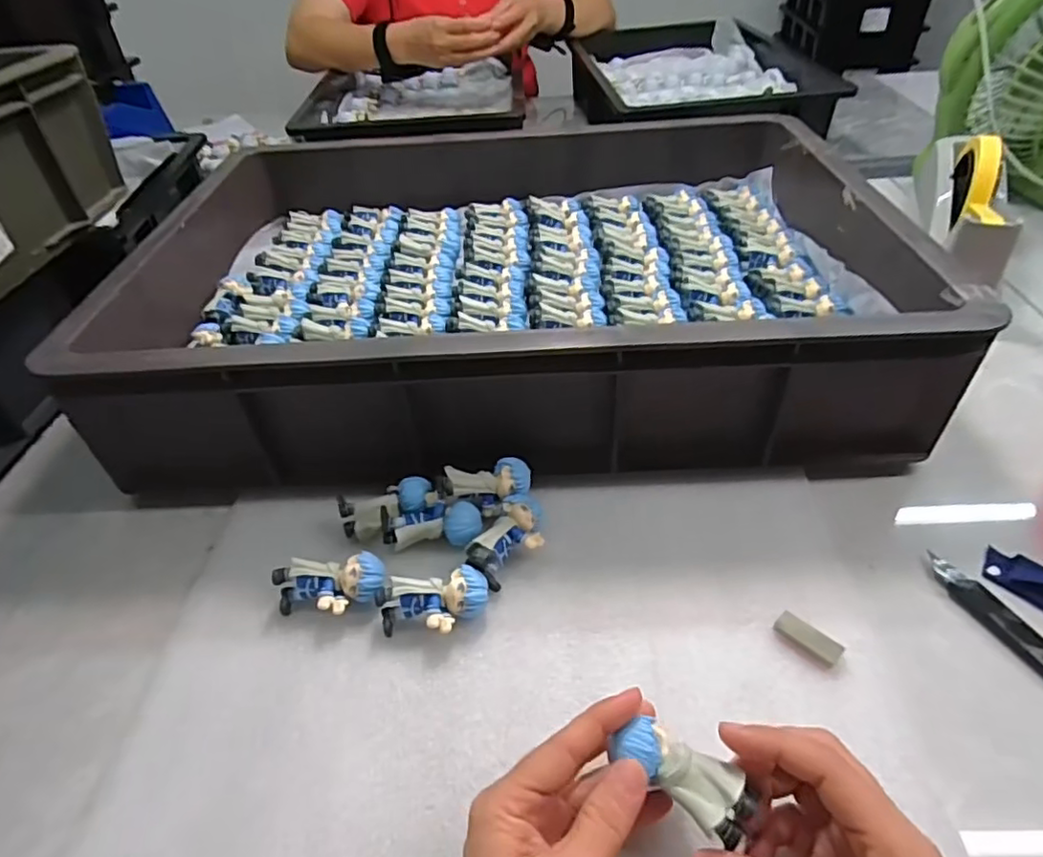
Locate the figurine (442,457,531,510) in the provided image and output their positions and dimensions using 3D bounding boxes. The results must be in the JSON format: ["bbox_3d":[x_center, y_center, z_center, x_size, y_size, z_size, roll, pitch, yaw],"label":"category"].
[{"bbox_3d":[-0.022,0.035,0.410,0.056,0.022,0.024,-11,44,-7],"label":"figurine"}]

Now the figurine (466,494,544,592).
[{"bbox_3d":[-0.006,0.070,0.390,0.033,0.025,0.062,20,48,23],"label":"figurine"}]

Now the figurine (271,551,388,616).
[{"bbox_3d":[-0.114,0.096,0.370,0.063,0.026,0.031,-9,44,-4],"label":"figurine"}]

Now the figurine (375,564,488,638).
[{"bbox_3d":[-0.050,0.102,0.357,0.062,0.032,0.033,-12,44,-8],"label":"figurine"}]

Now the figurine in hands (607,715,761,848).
[{"bbox_3d":[0.069,0.144,0.259,0.057,0.019,0.026,30,57,27],"label":"figurine in hands"}]

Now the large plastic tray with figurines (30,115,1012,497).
[{"bbox_3d":[-0.009,-0.161,0.538,0.569,0.109,0.429,-3,43,1],"label":"large plastic tray with figurines"}]

